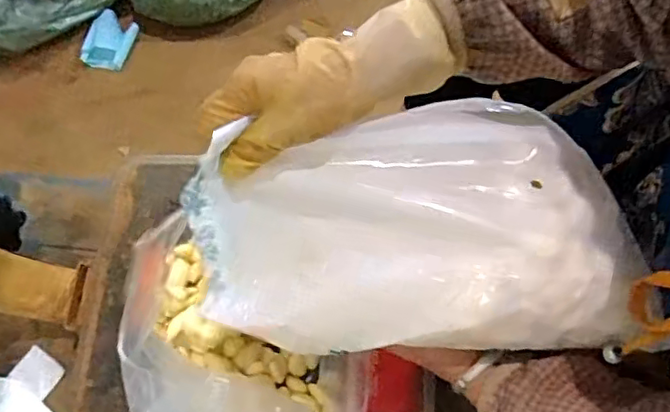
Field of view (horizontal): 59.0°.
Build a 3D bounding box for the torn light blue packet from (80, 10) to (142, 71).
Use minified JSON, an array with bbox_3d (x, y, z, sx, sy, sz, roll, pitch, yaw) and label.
[{"bbox_3d":[-0.373,-0.277,0.991,0.079,0.027,0.098,13,67,7],"label":"torn light blue packet"}]

